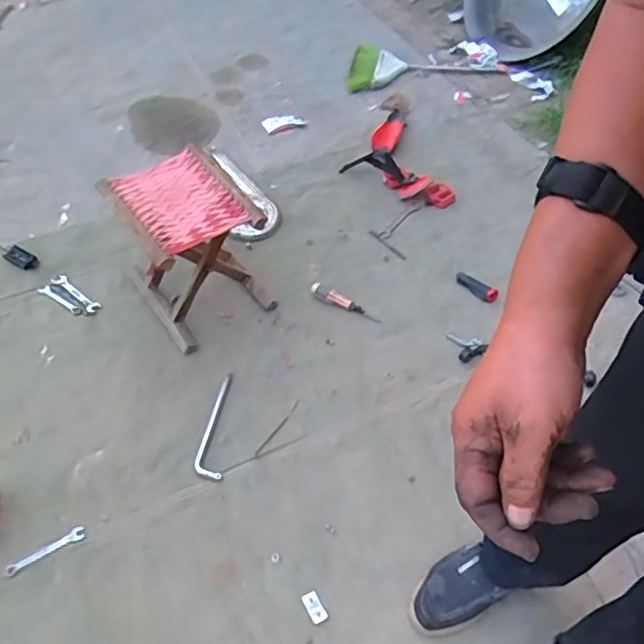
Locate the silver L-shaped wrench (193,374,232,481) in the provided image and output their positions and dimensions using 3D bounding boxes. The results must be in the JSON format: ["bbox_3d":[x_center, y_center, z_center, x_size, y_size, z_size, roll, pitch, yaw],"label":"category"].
[{"bbox_3d":[-0.231,0.213,1.243,0.055,0.015,0.273,-2,51,-1],"label":"silver L-shaped wrench"}]

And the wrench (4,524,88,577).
[{"bbox_3d":[-0.510,0.424,1.080,0.142,0.010,0.028,-30,57,-22],"label":"wrench"}]

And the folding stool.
[{"bbox_3d":[-0.311,-0.169,1.390,0.265,0.320,0.341,-28,56,-24],"label":"folding stool"}]

